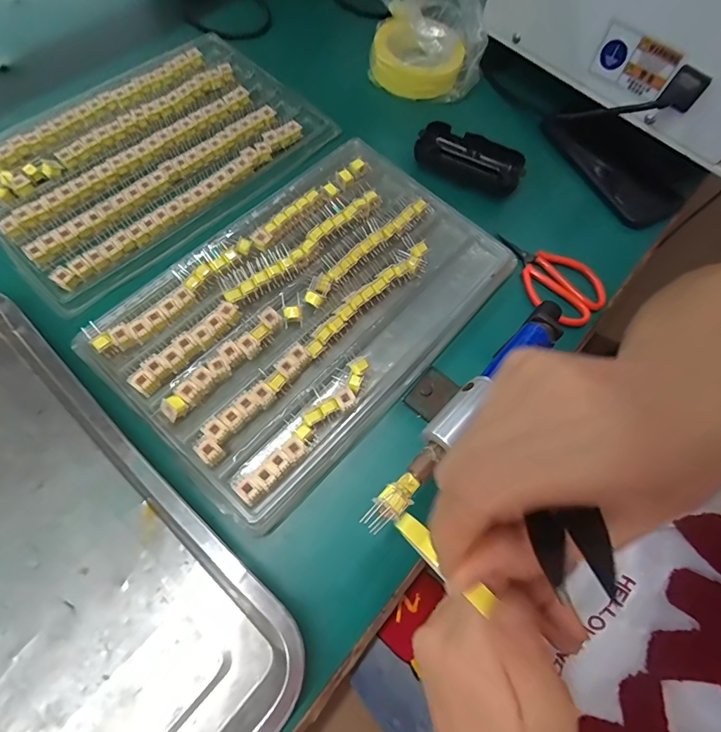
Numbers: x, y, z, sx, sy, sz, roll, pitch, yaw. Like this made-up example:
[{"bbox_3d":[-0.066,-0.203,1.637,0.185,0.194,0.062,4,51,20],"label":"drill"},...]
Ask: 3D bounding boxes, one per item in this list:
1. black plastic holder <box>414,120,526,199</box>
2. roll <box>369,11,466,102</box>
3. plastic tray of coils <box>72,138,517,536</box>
[{"bbox_3d":[0.115,-0.217,0.444,0.111,0.031,0.051,30,67,7],"label":"black plastic holder"},{"bbox_3d":[0.067,-0.369,0.493,0.104,0.045,0.104,2,67,-5],"label":"roll"},{"bbox_3d":[-0.038,-0.059,0.348,0.209,0.021,0.317,41,69,11],"label":"plastic tray of coils"}]

